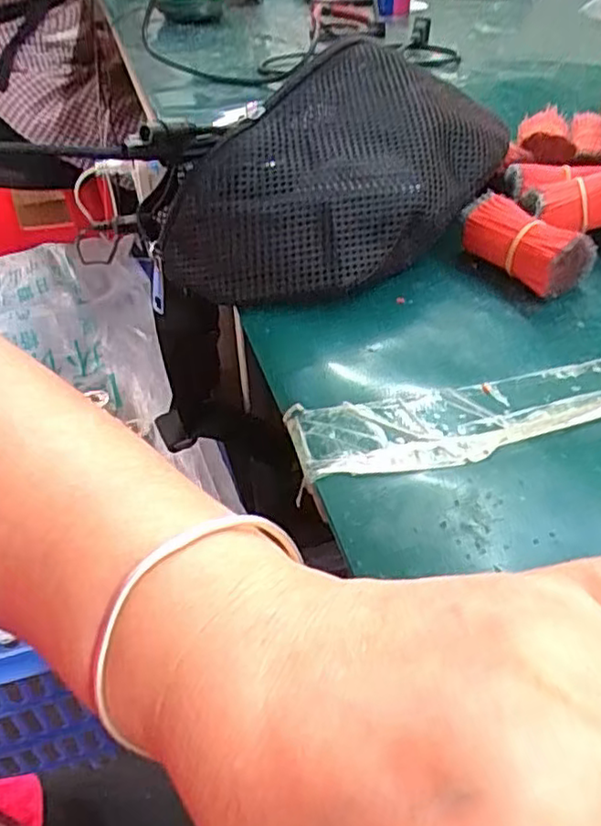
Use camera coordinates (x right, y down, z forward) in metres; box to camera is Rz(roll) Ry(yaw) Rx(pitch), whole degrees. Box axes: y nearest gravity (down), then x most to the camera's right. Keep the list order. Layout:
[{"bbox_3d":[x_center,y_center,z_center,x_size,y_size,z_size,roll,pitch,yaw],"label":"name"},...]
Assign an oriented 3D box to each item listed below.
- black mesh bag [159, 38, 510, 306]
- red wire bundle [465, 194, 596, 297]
[{"bbox_3d":[0.030,-0.144,0.394,0.224,0.090,0.118,-32,51,-30],"label":"black mesh bag"},{"bbox_3d":[0.129,-0.097,0.382,0.037,0.036,0.067,-26,48,-25],"label":"red wire bundle"}]

